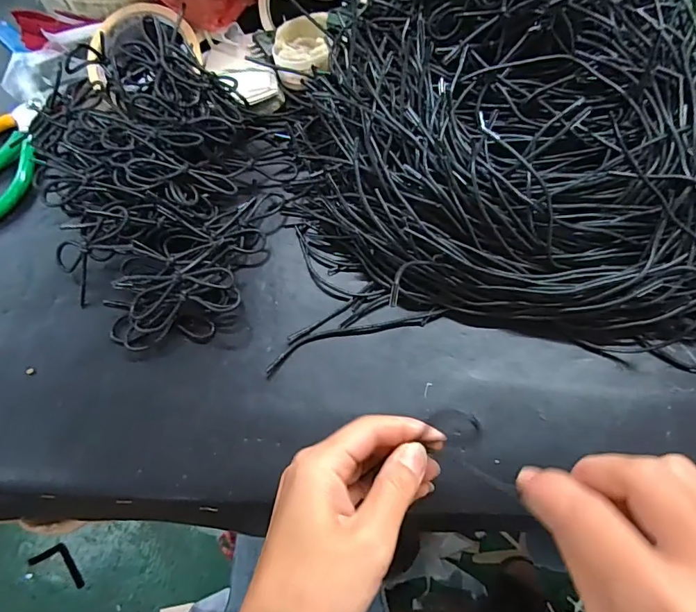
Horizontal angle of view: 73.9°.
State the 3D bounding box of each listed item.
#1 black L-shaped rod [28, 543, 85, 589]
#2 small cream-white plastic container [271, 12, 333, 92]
[{"bbox_3d":[-0.566,0.509,0.917,0.118,0.012,0.053,20,70,10],"label":"black L-shaped rod"},{"bbox_3d":[-0.036,-0.204,0.369,0.045,0.029,0.048,-8,68,-1],"label":"small cream-white plastic container"}]

